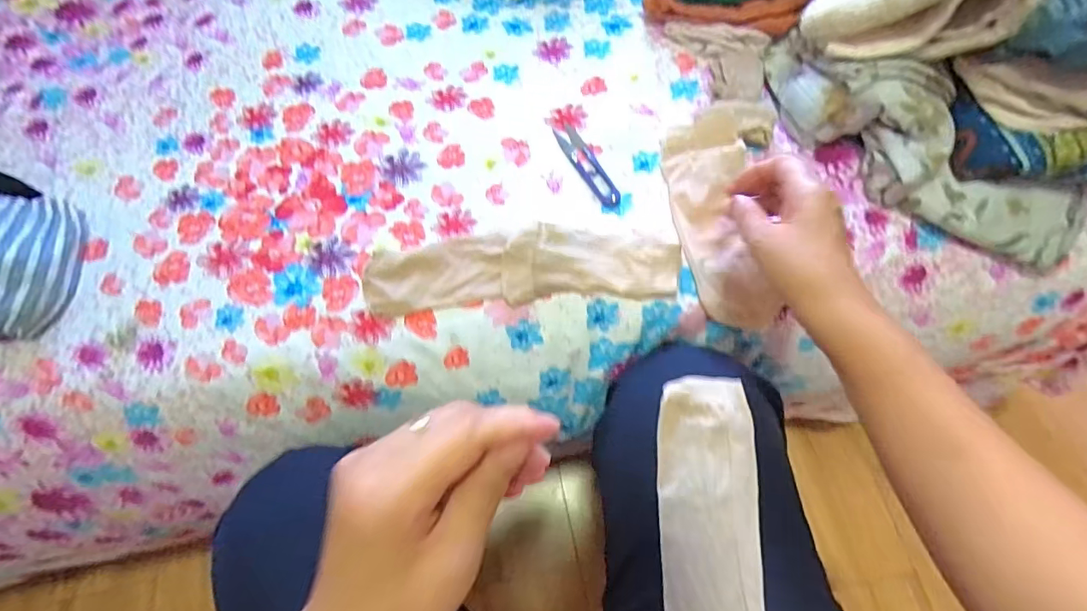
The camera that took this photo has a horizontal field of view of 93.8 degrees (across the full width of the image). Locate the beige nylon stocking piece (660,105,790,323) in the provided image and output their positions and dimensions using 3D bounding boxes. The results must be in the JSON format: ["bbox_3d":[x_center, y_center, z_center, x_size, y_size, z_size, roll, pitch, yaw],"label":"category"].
[{"bbox_3d":[0.167,-0.086,0.463,0.098,0.028,0.205,-4,82,0],"label":"beige nylon stocking piece"}]

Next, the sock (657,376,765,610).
[{"bbox_3d":[0.117,0.161,0.355,0.072,0.018,0.215,-7,75,19],"label":"sock"}]

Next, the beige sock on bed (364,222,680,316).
[{"bbox_3d":[-0.019,-0.035,0.446,0.269,0.010,0.064,-6,67,6],"label":"beige sock on bed"}]

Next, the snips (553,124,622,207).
[{"bbox_3d":[0.042,-0.134,0.490,0.023,0.004,0.097,-29,67,-4],"label":"snips"}]

